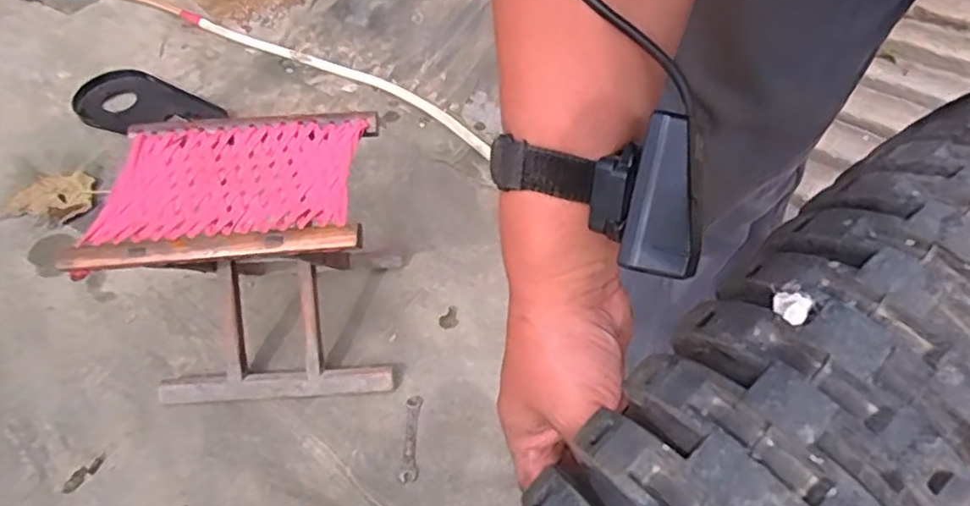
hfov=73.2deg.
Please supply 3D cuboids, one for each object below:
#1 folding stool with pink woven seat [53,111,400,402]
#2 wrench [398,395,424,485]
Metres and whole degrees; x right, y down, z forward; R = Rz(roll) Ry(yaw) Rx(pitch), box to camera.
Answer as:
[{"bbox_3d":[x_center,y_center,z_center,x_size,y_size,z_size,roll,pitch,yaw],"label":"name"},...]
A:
[{"bbox_3d":[-0.295,0.012,0.874,0.308,0.301,0.269,-6,43,-1],"label":"folding stool with pink woven seat"},{"bbox_3d":[-0.094,0.236,0.839,0.023,0.005,0.123,-2,43,4],"label":"wrench"}]

